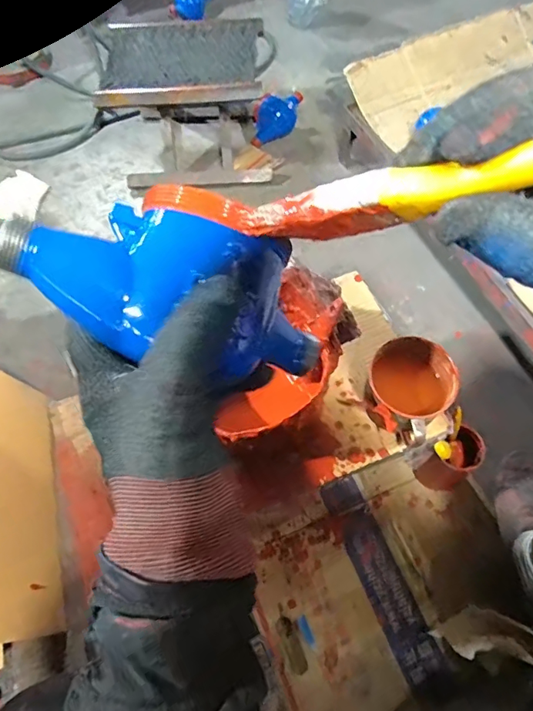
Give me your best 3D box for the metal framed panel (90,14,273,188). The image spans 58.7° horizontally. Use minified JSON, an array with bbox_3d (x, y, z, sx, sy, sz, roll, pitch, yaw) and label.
[{"bbox_3d":[-0.181,-0.626,1.001,0.331,0.034,0.287,-1,61,1],"label":"metal framed panel"}]

